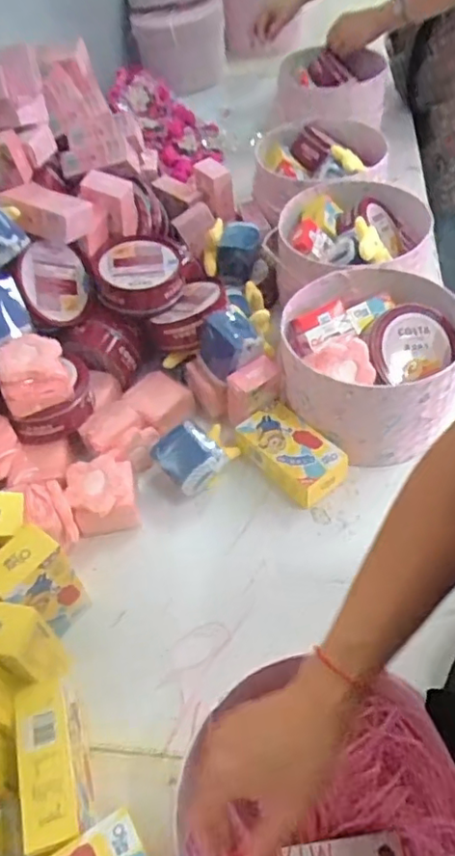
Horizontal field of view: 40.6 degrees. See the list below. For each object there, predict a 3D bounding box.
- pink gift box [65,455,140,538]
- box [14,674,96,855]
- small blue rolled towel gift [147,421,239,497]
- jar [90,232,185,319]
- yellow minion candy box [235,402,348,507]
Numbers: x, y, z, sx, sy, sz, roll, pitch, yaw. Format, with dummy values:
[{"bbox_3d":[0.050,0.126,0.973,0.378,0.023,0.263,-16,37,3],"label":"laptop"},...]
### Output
[{"bbox_3d":[-0.150,0.080,0.745,0.078,0.076,0.077,-13,50,-5],"label":"pink gift box"},{"bbox_3d":[-0.152,0.297,0.550,0.051,0.062,0.141,-16,50,-7],"label":"box"},{"bbox_3d":[-0.032,0.031,0.755,0.098,0.060,0.076,-33,54,-20],"label":"small blue rolled towel gift"},{"bbox_3d":[-0.120,-0.214,0.842,0.118,0.053,0.113,-3,50,4],"label":"jar"},{"bbox_3d":[0.080,0.030,0.780,0.081,0.042,0.136,-36,55,-22],"label":"yellow minion candy box"}]

